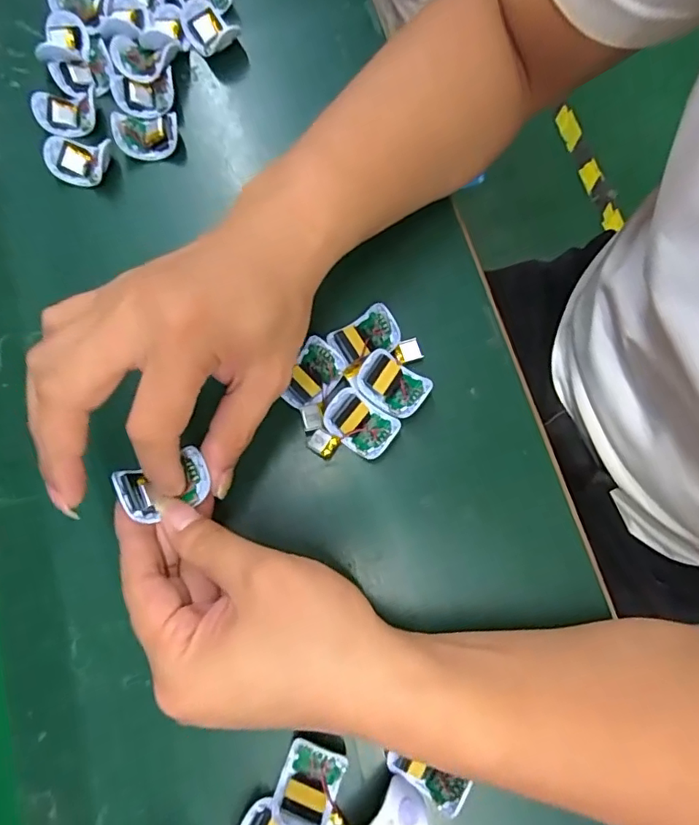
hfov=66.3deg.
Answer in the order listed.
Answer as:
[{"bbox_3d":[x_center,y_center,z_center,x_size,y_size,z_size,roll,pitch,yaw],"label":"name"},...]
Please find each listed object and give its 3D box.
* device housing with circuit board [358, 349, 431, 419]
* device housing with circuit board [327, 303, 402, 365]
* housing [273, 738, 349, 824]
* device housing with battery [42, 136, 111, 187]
[{"bbox_3d":[0.026,-0.017,0.325,0.041,0.010,0.031,35,79,8],"label":"device housing with circuit board"},{"bbox_3d":[0.009,-0.047,0.333,0.040,0.021,0.028,-26,78,-7],"label":"device housing with circuit board"},{"bbox_3d":[-0.020,0.190,0.270,0.030,0.012,0.038,18,77,4],"label":"housing"},{"bbox_3d":[-0.183,-0.171,0.364,0.038,0.022,0.030,16,77,3],"label":"device housing with battery"}]

